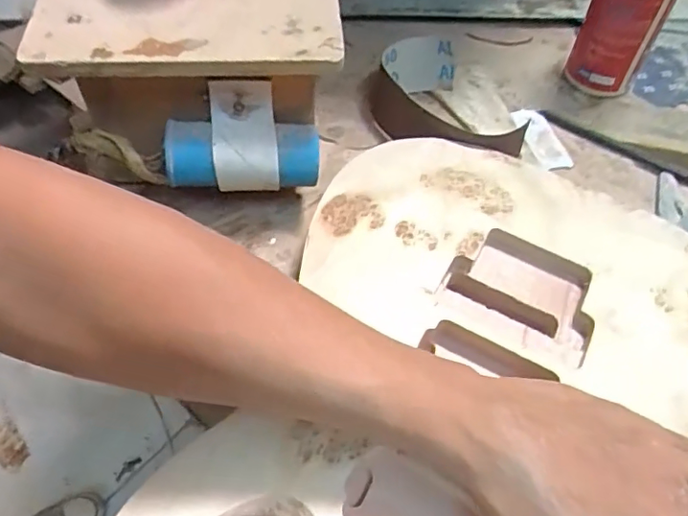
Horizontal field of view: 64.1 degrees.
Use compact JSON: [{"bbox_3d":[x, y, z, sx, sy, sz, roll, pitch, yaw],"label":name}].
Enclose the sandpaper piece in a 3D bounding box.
[{"bbox_3d":[0.083,-0.129,0.477,0.099,0.048,0.138,-10,57,-8],"label":"sandpaper piece"}]

